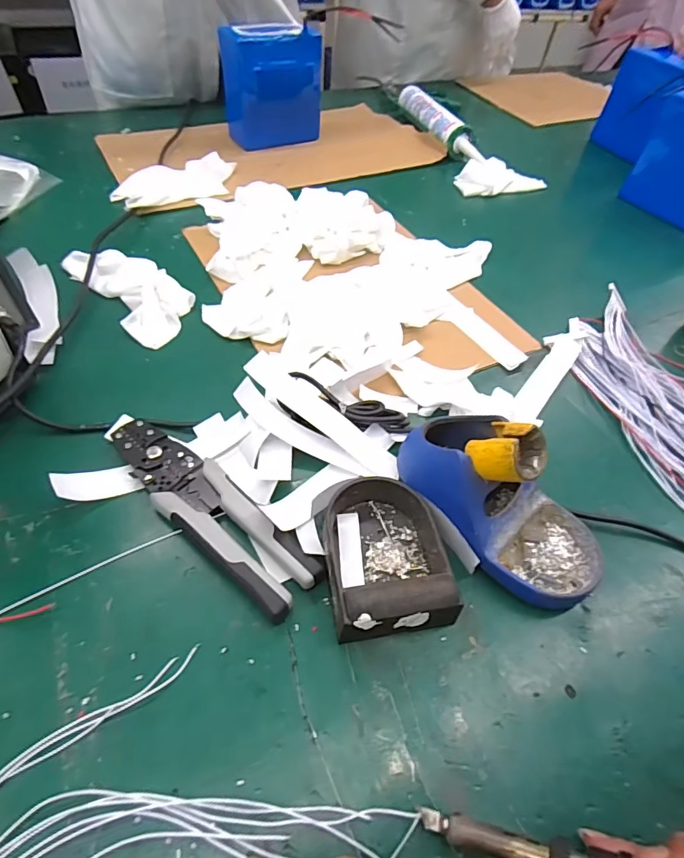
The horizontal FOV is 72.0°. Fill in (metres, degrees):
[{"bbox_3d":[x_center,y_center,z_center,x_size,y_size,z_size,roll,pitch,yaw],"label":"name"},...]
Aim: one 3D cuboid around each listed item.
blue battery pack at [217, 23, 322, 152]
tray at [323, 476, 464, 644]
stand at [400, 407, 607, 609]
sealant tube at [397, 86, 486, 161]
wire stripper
[{"bbox_3d":[-0.112,-0.545,0.746,0.146,0.144,0.073,-20,55,-20],"label":"blue battery pack"},{"bbox_3d":[0.026,0.079,0.314,0.078,0.035,0.110,-7,51,-11],"label":"tray"},{"bbox_3d":[0.109,0.042,0.320,0.158,0.082,0.079,38,57,24],"label":"stand"},{"bbox_3d":[0.166,-0.528,0.810,0.044,0.040,0.273,-14,53,-16],"label":"sealant tube"},{"bbox_3d":[-0.098,0.053,0.337,0.194,0.016,0.049,37,57,24],"label":"wire stripper"}]

